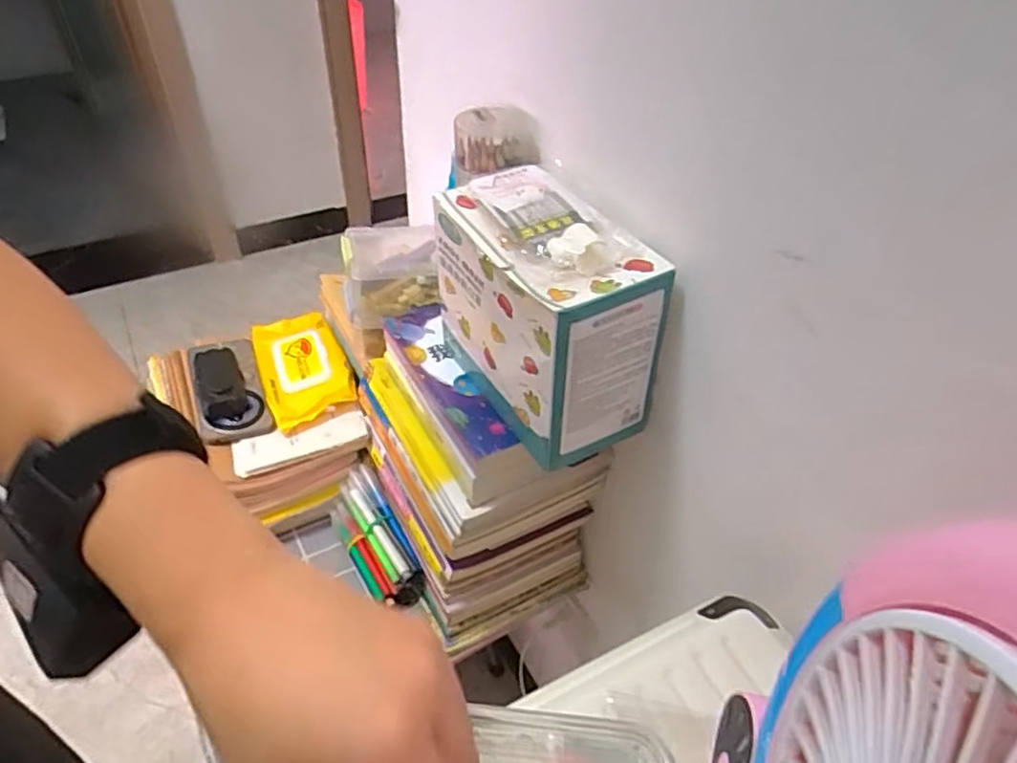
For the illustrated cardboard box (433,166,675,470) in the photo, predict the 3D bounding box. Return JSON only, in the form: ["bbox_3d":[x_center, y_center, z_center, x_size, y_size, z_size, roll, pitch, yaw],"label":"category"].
[{"bbox_3d":[0.027,-0.061,0.536,0.099,0.169,0.187,-21,48,-24],"label":"illustrated cardboard box"}]

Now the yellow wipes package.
[{"bbox_3d":[-0.264,-0.022,0.838,0.099,0.033,0.177,-16,46,-20],"label":"yellow wipes package"}]

